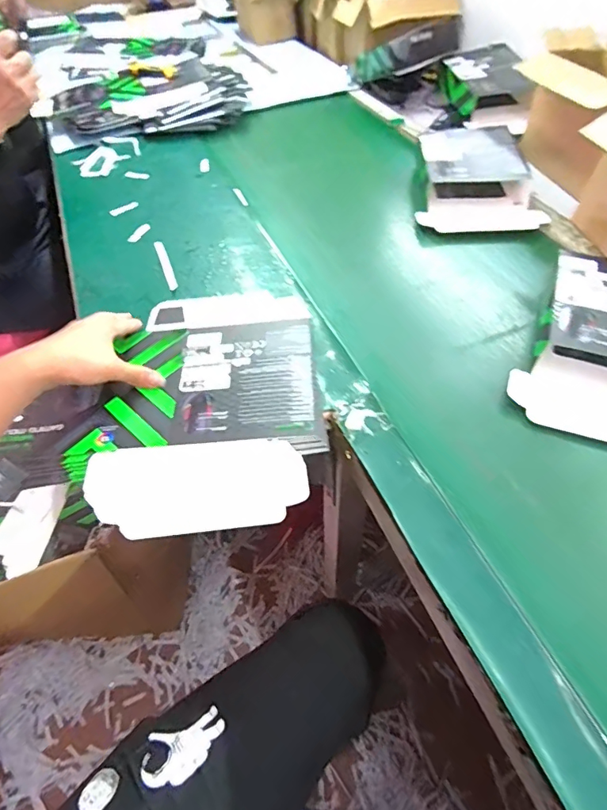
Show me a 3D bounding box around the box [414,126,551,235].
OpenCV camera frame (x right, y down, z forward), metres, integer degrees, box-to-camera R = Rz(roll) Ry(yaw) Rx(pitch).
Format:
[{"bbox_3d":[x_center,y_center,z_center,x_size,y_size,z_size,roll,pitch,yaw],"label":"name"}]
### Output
[{"bbox_3d":[0.287,-0.382,0.784,0.196,0.061,0.248,0,52,4],"label":"box"}]

